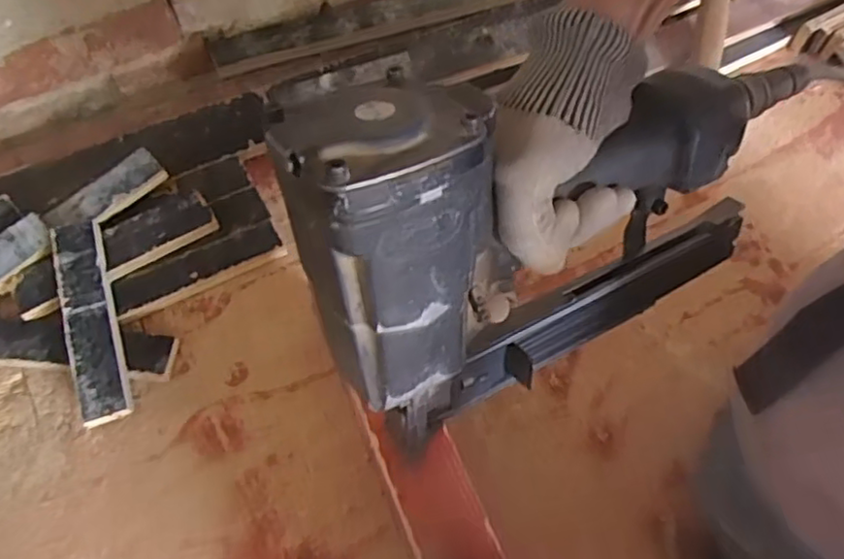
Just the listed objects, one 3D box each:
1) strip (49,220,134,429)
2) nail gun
[{"bbox_3d":[-0.250,0.029,0.492,0.035,0.008,0.159,-13,70,-18],"label":"strip"},{"bbox_3d":[0.089,-0.044,0.369,0.332,0.217,0.094,-26,65,-18],"label":"nail gun"}]

